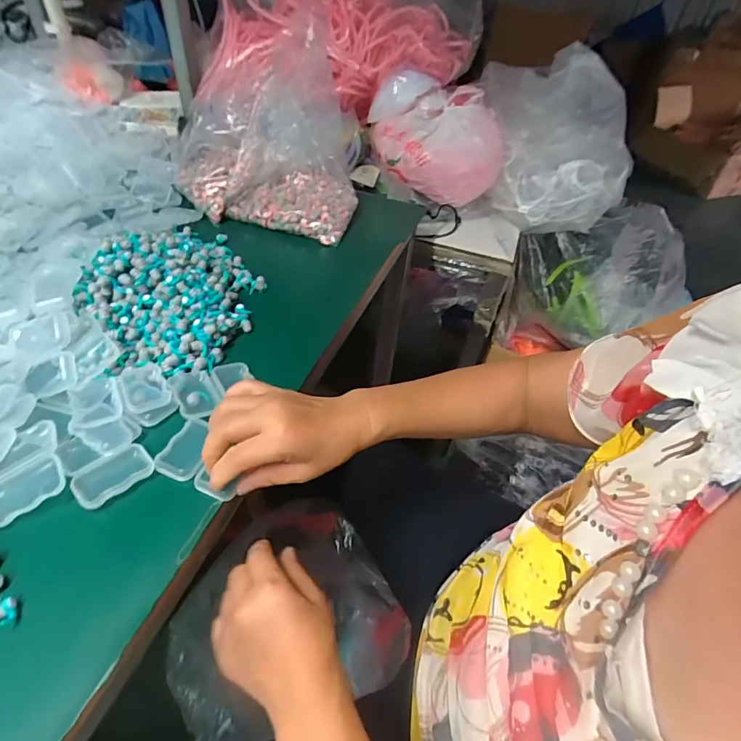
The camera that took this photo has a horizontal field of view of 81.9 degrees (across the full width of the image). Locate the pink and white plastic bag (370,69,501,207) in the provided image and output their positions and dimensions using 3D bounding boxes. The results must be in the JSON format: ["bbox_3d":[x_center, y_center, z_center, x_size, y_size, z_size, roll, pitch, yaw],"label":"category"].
[{"bbox_3d":[0.132,-0.428,0.800,0.231,0.158,0.159,-12,48,-18],"label":"pink and white plastic bag"}]

